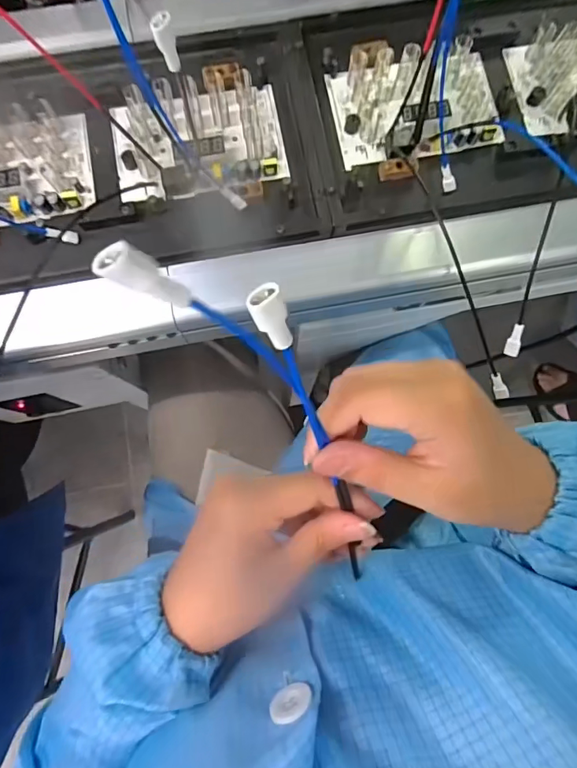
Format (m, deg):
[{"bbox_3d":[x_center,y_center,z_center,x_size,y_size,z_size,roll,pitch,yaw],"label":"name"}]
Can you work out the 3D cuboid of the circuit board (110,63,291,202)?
[{"bbox_3d":[-0.073,-0.197,0.366,0.134,0.020,0.110,-11,84,1],"label":"circuit board"}]

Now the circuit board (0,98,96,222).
[{"bbox_3d":[-0.229,-0.173,0.361,0.134,0.021,0.086,-9,84,2],"label":"circuit board"}]

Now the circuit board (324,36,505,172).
[{"bbox_3d":[0.105,-0.235,0.370,0.133,0.021,0.091,-12,84,1],"label":"circuit board"}]

